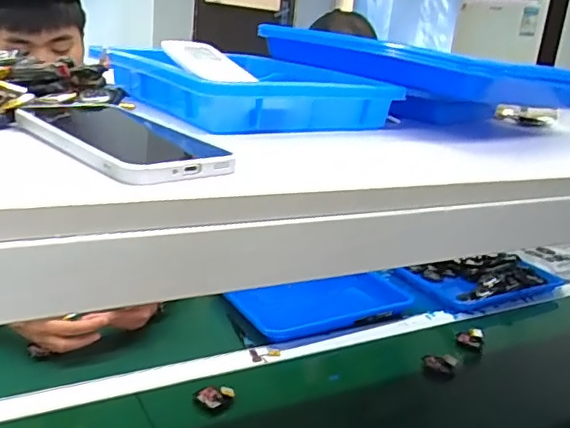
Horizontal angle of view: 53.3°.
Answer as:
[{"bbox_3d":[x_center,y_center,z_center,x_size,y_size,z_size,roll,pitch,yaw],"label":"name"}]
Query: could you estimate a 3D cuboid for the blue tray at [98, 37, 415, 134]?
[{"bbox_3d":[-0.055,-0.137,0.591,0.245,0.049,0.294,-5,21,-31],"label":"blue tray"}]

